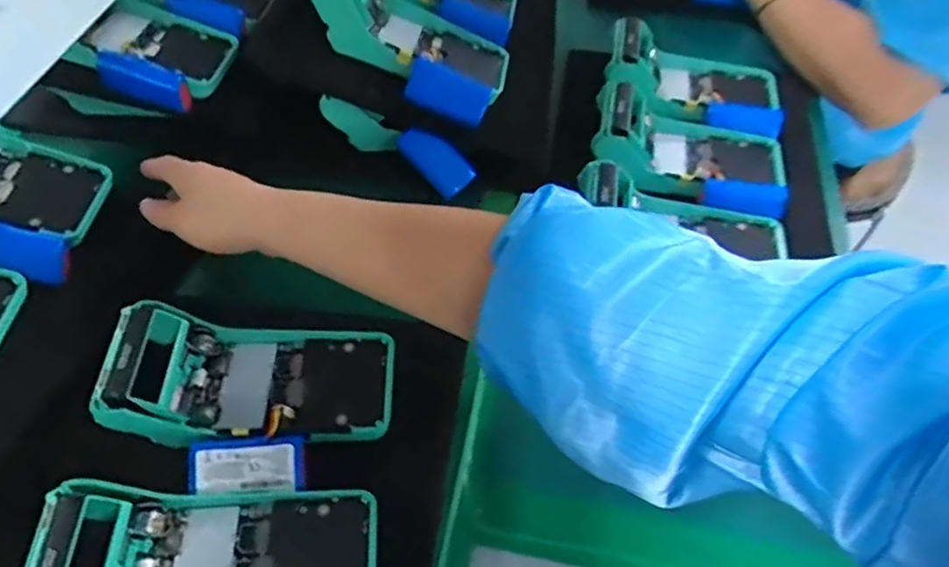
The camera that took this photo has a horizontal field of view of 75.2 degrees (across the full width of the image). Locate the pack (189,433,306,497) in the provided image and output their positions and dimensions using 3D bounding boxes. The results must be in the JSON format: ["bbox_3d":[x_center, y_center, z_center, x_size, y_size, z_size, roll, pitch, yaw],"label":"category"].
[{"bbox_3d":[-0.135,0.109,0.371,0.067,0.014,0.031,-2,78,-3],"label":"pack"}]

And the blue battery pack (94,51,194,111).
[{"bbox_3d":[-0.271,-0.166,0.504,0.072,0.029,0.023,20,54,-6],"label":"blue battery pack"}]

